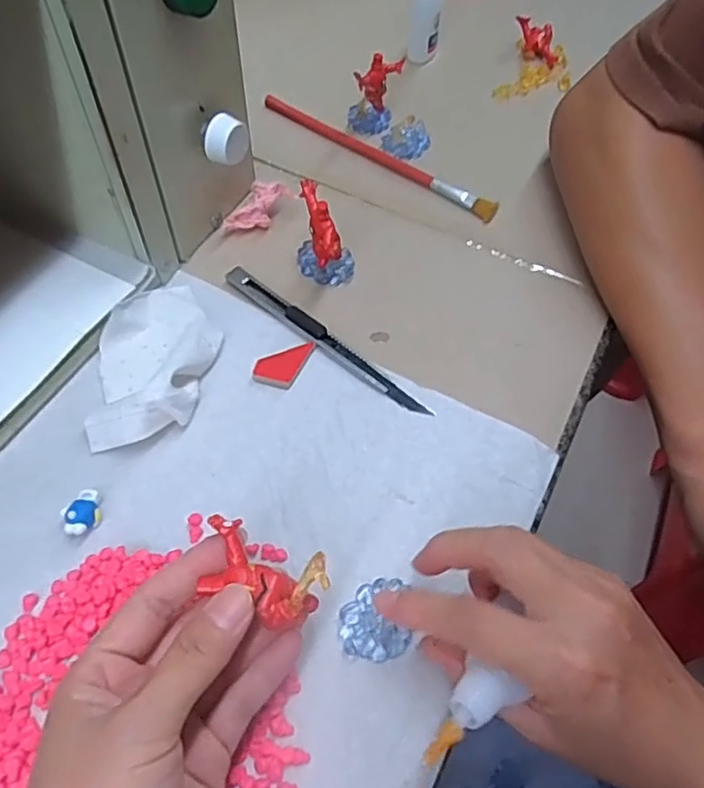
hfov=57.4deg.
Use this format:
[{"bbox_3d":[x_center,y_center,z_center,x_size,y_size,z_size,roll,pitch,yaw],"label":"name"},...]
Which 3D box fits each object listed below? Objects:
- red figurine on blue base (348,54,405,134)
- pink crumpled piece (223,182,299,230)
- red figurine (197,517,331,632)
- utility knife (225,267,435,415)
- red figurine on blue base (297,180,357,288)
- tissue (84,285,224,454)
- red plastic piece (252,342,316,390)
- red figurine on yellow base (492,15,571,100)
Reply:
[{"bbox_3d":[0.016,-0.218,0.461,0.036,0.046,0.032,7,56,4],"label":"red figurine on blue base"},{"bbox_3d":[-0.061,-0.121,0.415,0.046,0.013,0.024,-39,66,-1],"label":"pink crumpled piece"},{"bbox_3d":[-0.033,0.066,0.233,0.047,0.014,0.028,20,60,10],"label":"red figurine"},{"bbox_3d":[-0.016,-0.032,0.363,0.145,0.006,0.012,35,62,21],"label":"utility knife"},{"bbox_3d":[-0.015,-0.095,0.381,0.034,0.048,0.037,0,55,-1],"label":"red figurine on blue base"},{"bbox_3d":[-0.105,-0.023,0.342,0.062,0.026,0.101,-3,56,-3],"label":"tissue"},{"bbox_3d":[-0.038,-0.019,0.354,0.023,0.005,0.034,21,58,13],"label":"red plastic piece"},{"bbox_3d":[0.152,-0.268,0.520,0.053,0.023,0.085,16,57,10],"label":"red figurine on yellow base"}]

